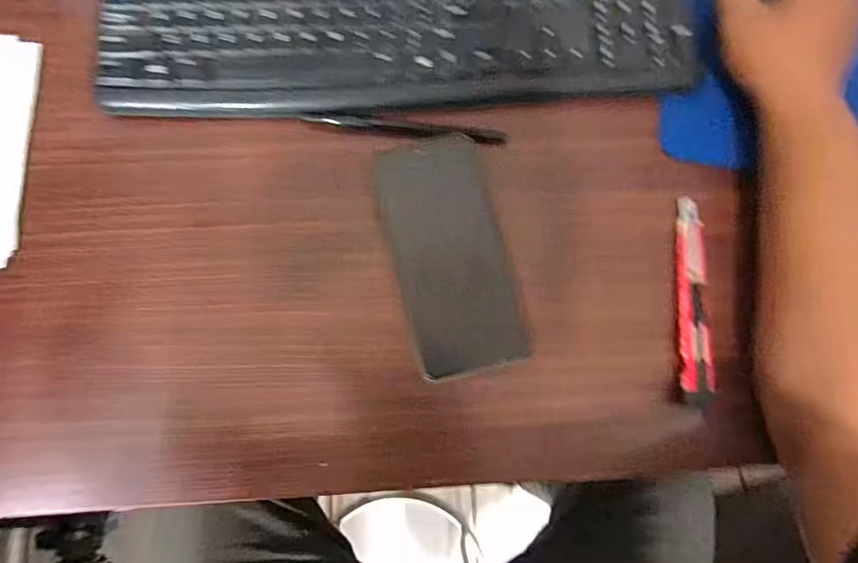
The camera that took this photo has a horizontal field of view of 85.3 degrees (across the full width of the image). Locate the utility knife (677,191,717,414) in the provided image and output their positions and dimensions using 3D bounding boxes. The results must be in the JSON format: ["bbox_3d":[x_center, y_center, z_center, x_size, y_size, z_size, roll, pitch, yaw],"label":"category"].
[{"bbox_3d":[0.185,0.011,0.324,0.021,0.013,0.144,6,83,-2],"label":"utility knife"}]

